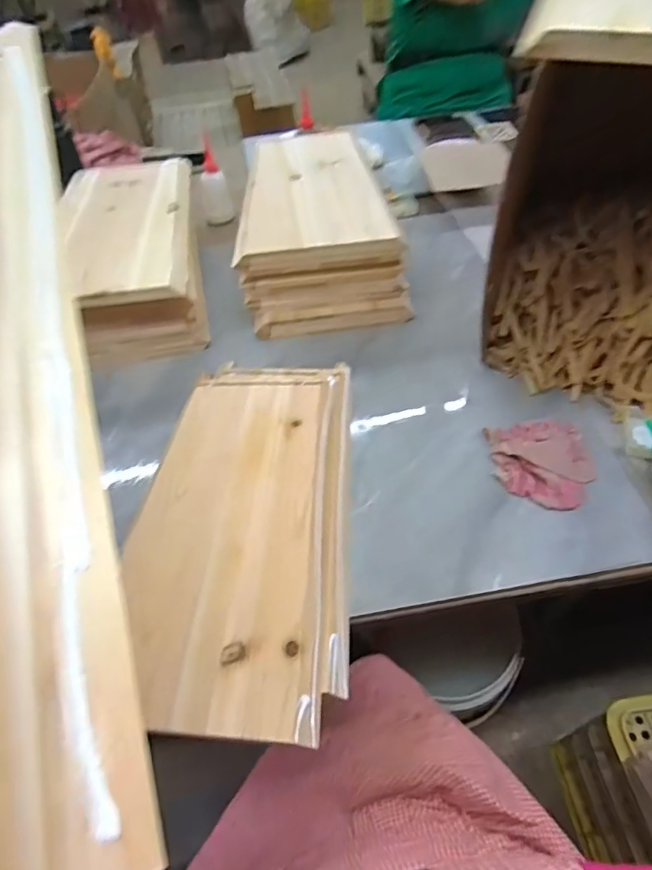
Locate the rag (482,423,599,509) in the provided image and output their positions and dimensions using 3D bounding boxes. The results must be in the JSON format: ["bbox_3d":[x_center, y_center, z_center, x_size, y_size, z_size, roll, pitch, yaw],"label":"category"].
[{"bbox_3d":[0.263,0.030,0.626,0.115,0.017,0.124,-3,50,2],"label":"rag"}]

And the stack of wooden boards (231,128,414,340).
[{"bbox_3d":[-0.028,-0.375,0.911,0.243,0.132,0.431,-9,50,-3],"label":"stack of wooden boards"}]

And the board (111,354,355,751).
[{"bbox_3d":[-0.088,0.080,0.594,0.229,0.038,0.464,1,48,2],"label":"board"}]

